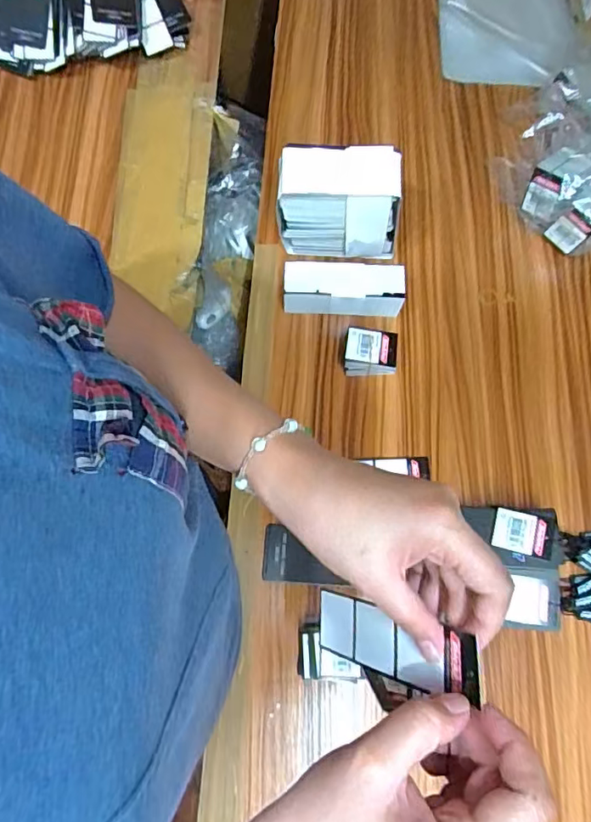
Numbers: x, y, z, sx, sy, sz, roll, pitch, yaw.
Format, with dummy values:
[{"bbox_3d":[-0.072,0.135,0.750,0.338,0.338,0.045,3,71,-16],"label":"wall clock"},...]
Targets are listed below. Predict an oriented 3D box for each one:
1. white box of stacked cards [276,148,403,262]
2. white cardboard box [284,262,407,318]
[{"bbox_3d":[0.045,-0.208,0.538,0.121,0.107,0.053,2,72,-2],"label":"white box of stacked cards"},{"bbox_3d":[0.049,-0.125,0.541,0.119,0.047,0.039,3,72,-1],"label":"white cardboard box"}]

